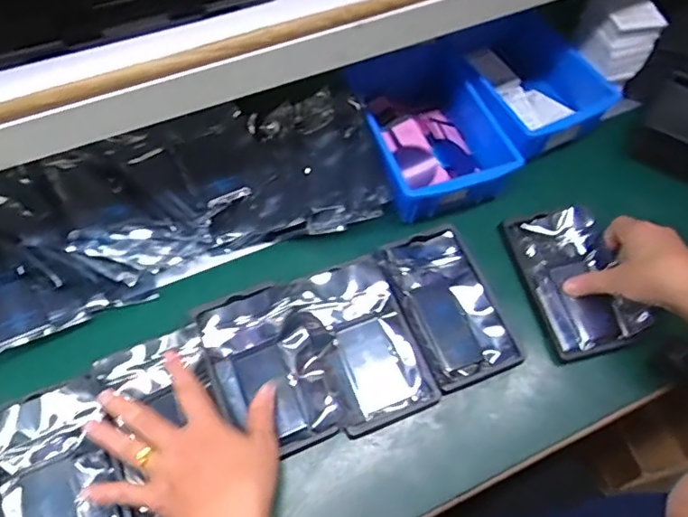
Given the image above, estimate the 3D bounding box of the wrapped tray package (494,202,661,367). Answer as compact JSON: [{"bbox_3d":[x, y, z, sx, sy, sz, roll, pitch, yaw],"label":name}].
[{"bbox_3d":[0.235,0.018,0.562,0.095,0.026,0.159,-12,61,-9],"label":"wrapped tray package"}]

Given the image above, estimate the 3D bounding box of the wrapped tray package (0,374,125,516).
[{"bbox_3d":[-0.242,0.186,0.458,0.097,0.021,0.157,-21,63,-13],"label":"wrapped tray package"}]

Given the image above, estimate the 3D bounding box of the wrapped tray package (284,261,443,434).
[{"bbox_3d":[0.017,0.077,0.523,0.096,0.017,0.154,-20,63,-13],"label":"wrapped tray package"}]

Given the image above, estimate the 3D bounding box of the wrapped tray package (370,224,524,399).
[{"bbox_3d":[0.104,0.045,0.549,0.094,0.022,0.155,-21,63,-13],"label":"wrapped tray package"}]

